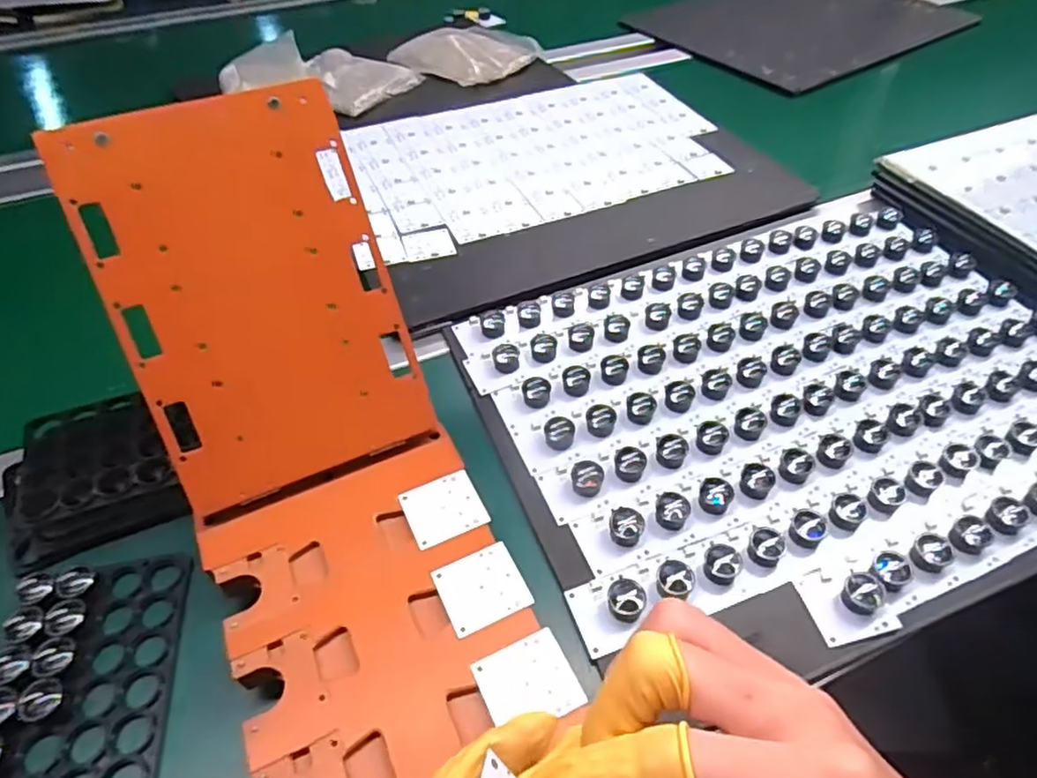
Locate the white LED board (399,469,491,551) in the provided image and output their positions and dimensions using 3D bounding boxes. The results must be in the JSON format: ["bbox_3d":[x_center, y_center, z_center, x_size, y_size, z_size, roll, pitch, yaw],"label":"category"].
[{"bbox_3d":[-0.048,0.076,0.417,0.047,0.004,0.044,-20,51,-16],"label":"white LED board"}]

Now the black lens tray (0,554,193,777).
[{"bbox_3d":[-0.247,0.185,0.355,0.096,0.022,0.194,-8,48,-6],"label":"black lens tray"}]

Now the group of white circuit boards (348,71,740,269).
[{"bbox_3d":[0.022,-0.279,0.762,0.435,0.008,0.258,-19,53,-16],"label":"group of white circuit boards"}]

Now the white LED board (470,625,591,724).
[{"bbox_3d":[0.005,0.156,0.344,0.048,0.004,0.044,-21,51,-17],"label":"white LED board"}]

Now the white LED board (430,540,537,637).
[{"bbox_3d":[-0.021,0.116,0.379,0.048,0.004,0.045,-21,51,-17],"label":"white LED board"}]

